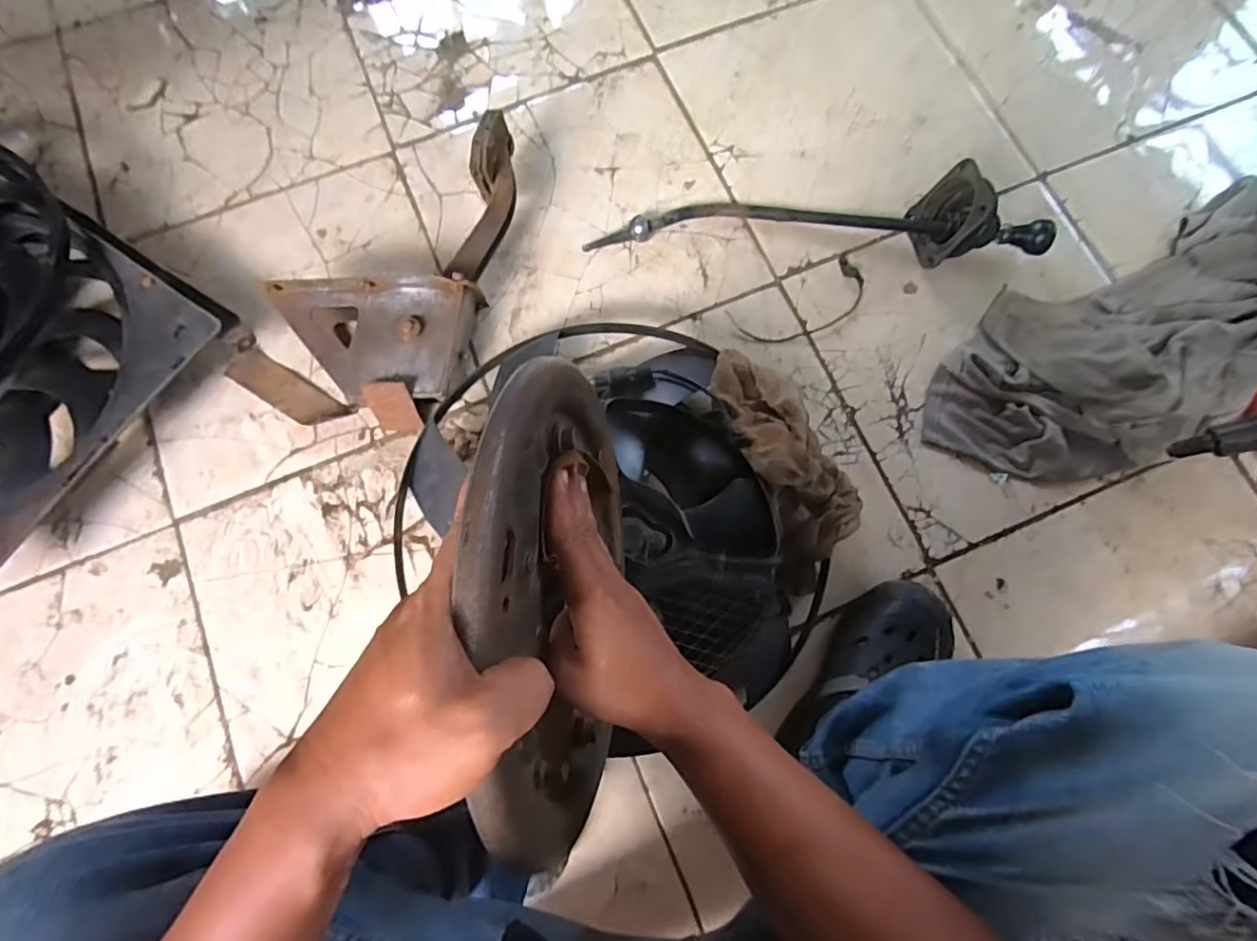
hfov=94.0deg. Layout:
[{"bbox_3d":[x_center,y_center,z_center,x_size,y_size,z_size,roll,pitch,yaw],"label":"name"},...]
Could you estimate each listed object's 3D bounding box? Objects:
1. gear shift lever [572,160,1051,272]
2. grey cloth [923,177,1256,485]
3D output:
[{"bbox_3d":[0.243,-0.319,0.746,0.586,0.086,0.105,-2,80,-1],"label":"gear shift lever"},{"bbox_3d":[0.644,-0.164,0.720,0.570,0.081,0.258,-24,81,-5],"label":"grey cloth"}]

